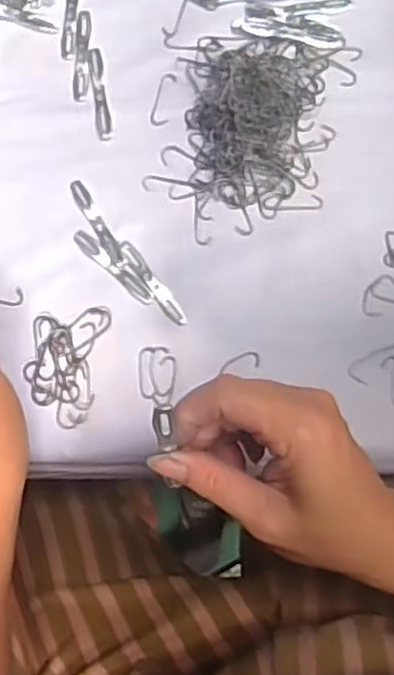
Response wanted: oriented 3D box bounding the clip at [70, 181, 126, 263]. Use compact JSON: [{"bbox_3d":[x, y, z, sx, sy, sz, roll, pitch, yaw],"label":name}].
[{"bbox_3d":[-0.070,-0.081,0.485,0.010,0.004,0.067,-29,81,-6],"label":"clip"}]

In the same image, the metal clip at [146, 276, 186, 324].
[{"bbox_3d":[-0.021,-0.026,0.475,0.012,0.004,0.039,-38,82,-7],"label":"metal clip"}]

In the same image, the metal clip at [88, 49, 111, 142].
[{"bbox_3d":[-0.071,-0.177,0.502,0.011,0.004,0.069,-7,80,-2],"label":"metal clip"}]

